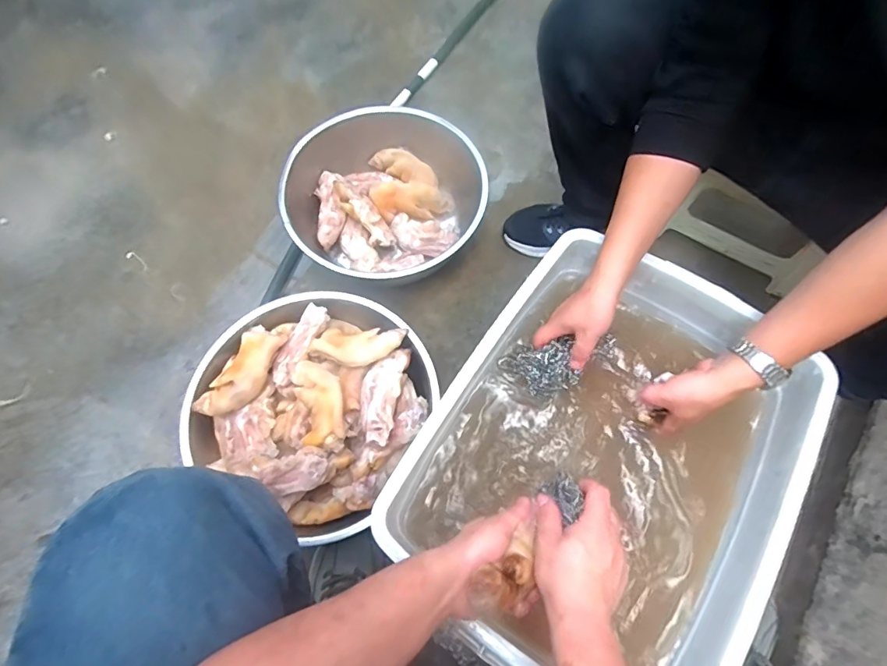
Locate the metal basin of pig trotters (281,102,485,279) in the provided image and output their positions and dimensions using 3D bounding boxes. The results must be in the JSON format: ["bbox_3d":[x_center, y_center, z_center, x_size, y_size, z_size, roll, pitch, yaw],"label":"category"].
[{"bbox_3d":[-0.110,-0.278,0.967,0.376,0.131,0.376,0,70,0],"label":"metal basin of pig trotters"}]

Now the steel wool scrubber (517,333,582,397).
[{"bbox_3d":[0.145,0.049,0.669,0.071,0.039,0.066,-17,69,-7],"label":"steel wool scrubber"}]

